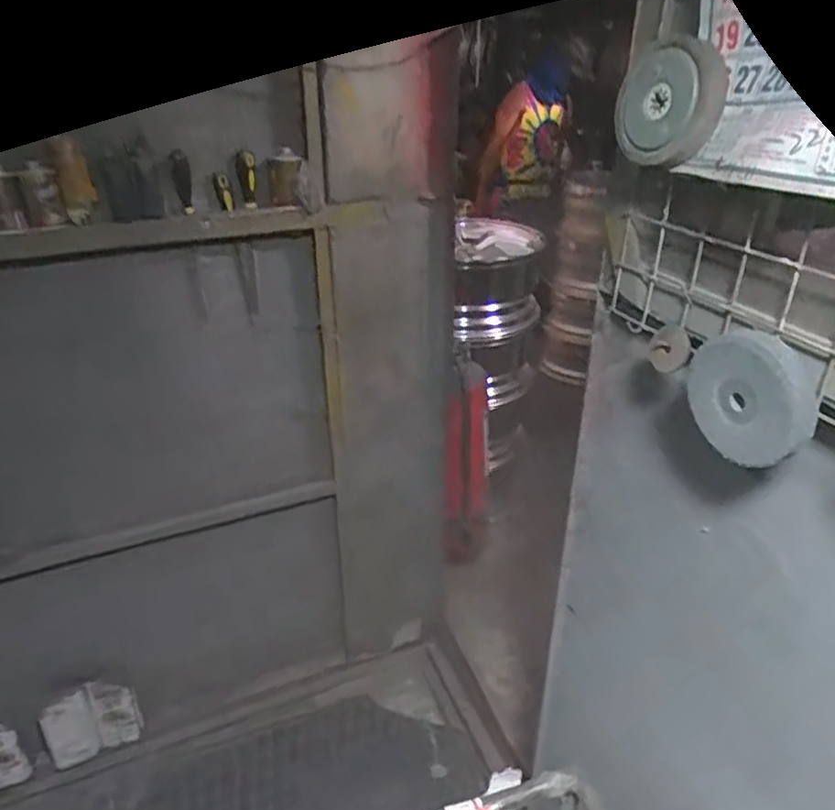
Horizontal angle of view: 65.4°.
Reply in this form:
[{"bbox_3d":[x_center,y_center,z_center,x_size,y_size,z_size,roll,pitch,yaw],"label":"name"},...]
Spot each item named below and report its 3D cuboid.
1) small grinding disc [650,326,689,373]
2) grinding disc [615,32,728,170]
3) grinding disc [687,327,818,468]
[{"bbox_3d":[0.267,-0.059,0.691,0.043,0.048,0.013,-9,1,43],"label":"small grinding disc"},{"bbox_3d":[0.232,-0.288,0.623,0.025,0.110,0.121,-10,25,-31],"label":"grinding disc"},{"bbox_3d":[0.300,-0.010,0.596,0.025,0.116,0.121,-14,30,-24],"label":"grinding disc"}]

